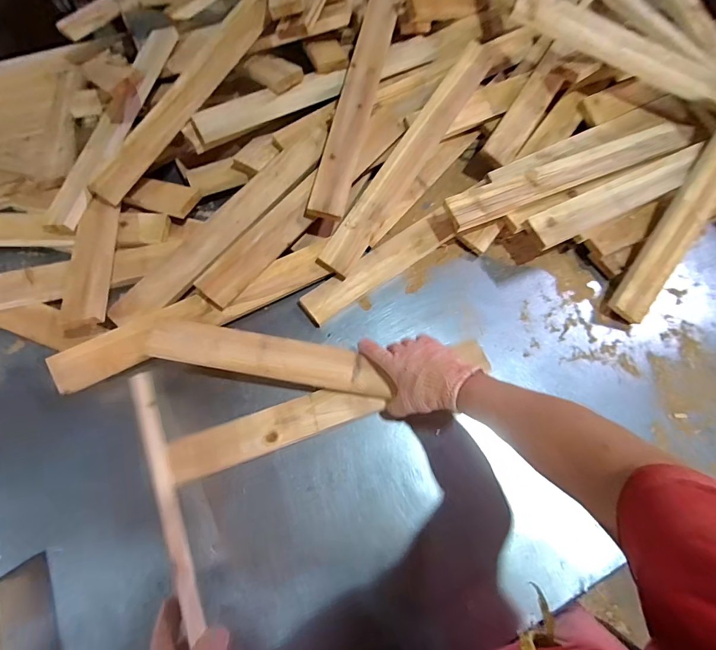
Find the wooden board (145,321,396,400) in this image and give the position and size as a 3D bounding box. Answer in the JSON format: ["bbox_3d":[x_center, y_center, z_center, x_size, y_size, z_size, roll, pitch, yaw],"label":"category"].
[{"bbox_3d":[-0.132,0.048,0.576,0.356,0.021,0.058,11,65,-1],"label":"wooden board"}]

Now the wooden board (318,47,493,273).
[{"bbox_3d":[0.098,-0.314,0.696,0.063,0.022,0.531,36,80,-13],"label":"wooden board"}]

